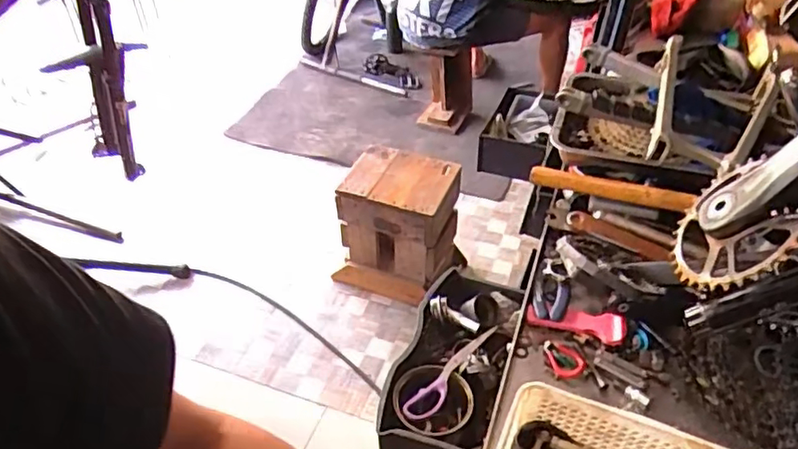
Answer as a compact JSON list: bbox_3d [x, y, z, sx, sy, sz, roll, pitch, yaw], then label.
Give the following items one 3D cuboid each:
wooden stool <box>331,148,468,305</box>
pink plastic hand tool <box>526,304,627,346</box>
[{"bbox_3d":[0.007,0.009,1.859,0.344,0.401,0.251,15,44,16],"label":"wooden stool"},{"bbox_3d":[0.223,0.121,0.743,0.118,0.021,0.035,13,43,14],"label":"pink plastic hand tool"}]

